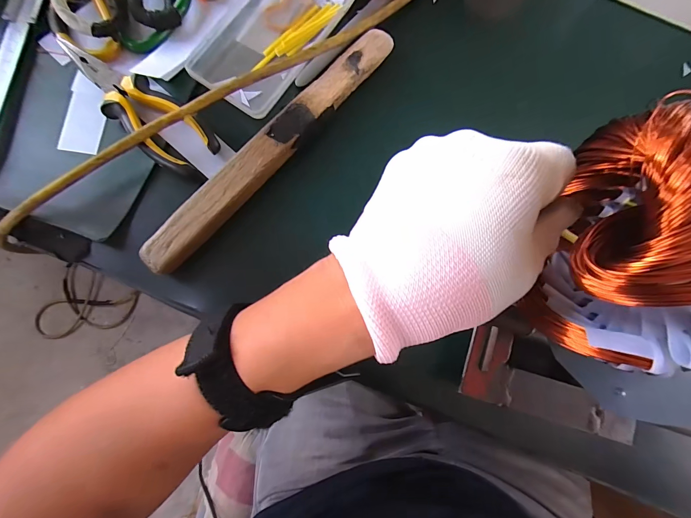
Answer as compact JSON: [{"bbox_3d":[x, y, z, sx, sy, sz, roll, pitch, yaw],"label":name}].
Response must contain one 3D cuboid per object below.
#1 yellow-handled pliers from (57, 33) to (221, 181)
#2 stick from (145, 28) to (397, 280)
[{"bbox_3d":[-0.175,-0.130,0.275,0.158,0.022,0.047,43,82,3],"label":"yellow-handled pliers"},{"bbox_3d":[-0.058,-0.097,0.277,0.029,0.023,0.274,42,82,3],"label":"stick"}]

